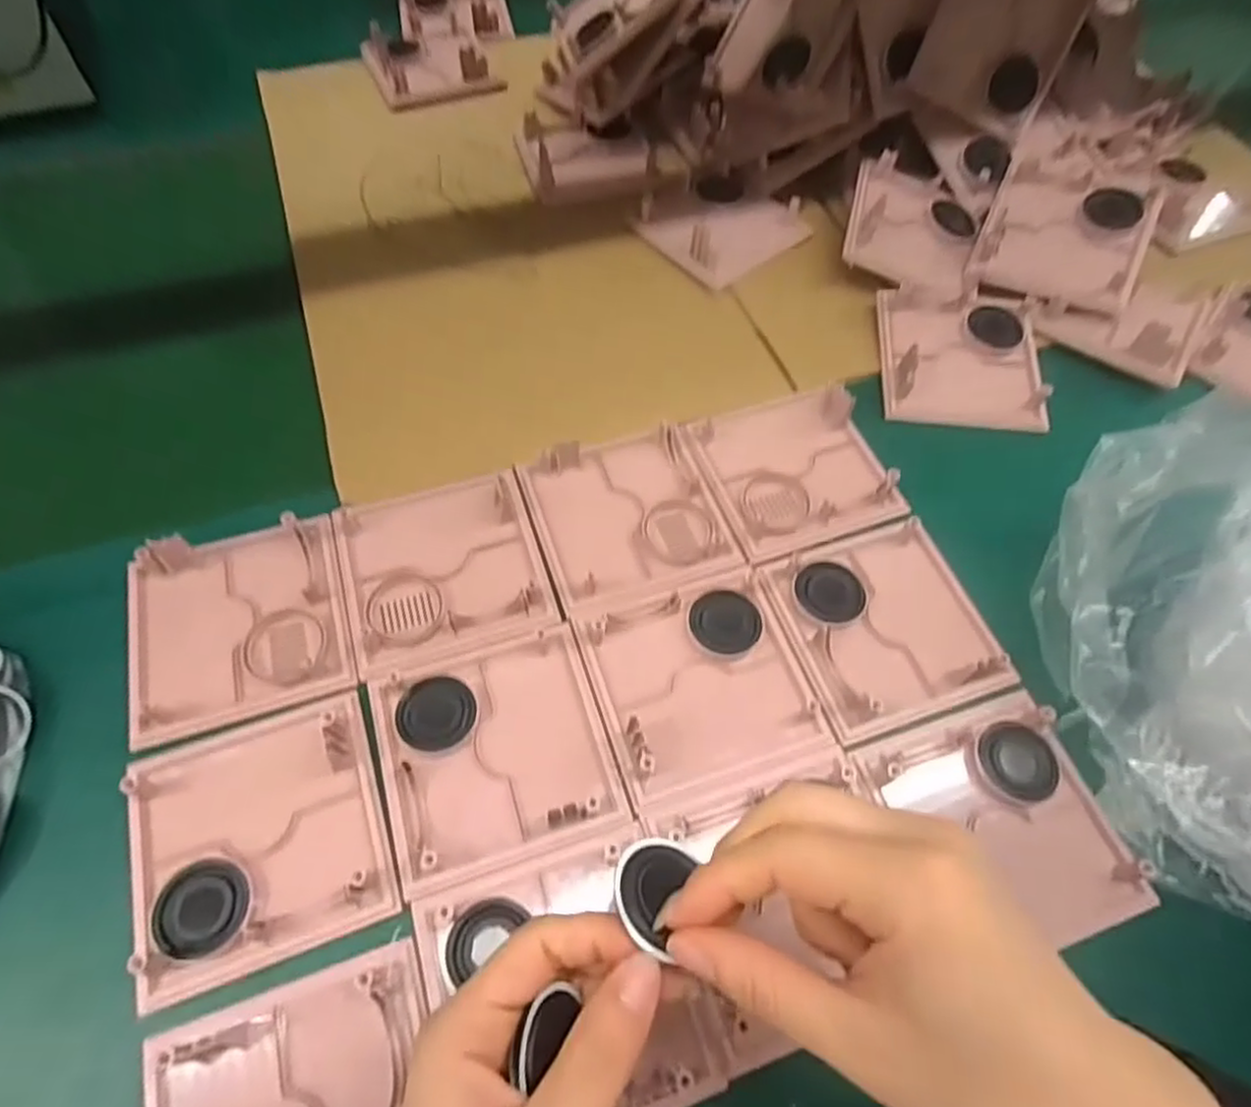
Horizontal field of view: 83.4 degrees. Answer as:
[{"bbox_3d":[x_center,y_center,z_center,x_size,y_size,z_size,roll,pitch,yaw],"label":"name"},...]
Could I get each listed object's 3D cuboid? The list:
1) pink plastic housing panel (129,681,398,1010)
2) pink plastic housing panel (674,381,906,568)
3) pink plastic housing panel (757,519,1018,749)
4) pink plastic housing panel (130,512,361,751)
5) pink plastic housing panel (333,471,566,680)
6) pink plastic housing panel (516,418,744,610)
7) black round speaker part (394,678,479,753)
[{"bbox_3d":[-0.167,0.126,0.316,0.106,0.020,0.106,-17,63,-12],"label":"pink plastic housing panel"},{"bbox_3d":[0.105,-0.055,0.429,0.108,0.015,0.106,-16,63,-12],"label":"pink plastic housing panel"},{"bbox_3d":[0.144,0.036,0.379,0.107,0.026,0.104,-15,62,-11],"label":"pink plastic housing panel"},{"bbox_3d":[-0.204,0.034,0.366,0.107,0.016,0.103,-16,63,-12],"label":"pink plastic housing panel"},{"bbox_3d":[-0.101,0.005,0.389,0.108,0.013,0.102,-16,63,-11],"label":"pink plastic housing panel"},{"bbox_3d":[0.002,-0.025,0.411,0.104,0.013,0.100,-16,63,-11],"label":"pink plastic housing panel"},{"bbox_3d":[-0.094,0.080,0.351,0.037,0.005,0.035,1,61,-2],"label":"black round speaker part"}]

